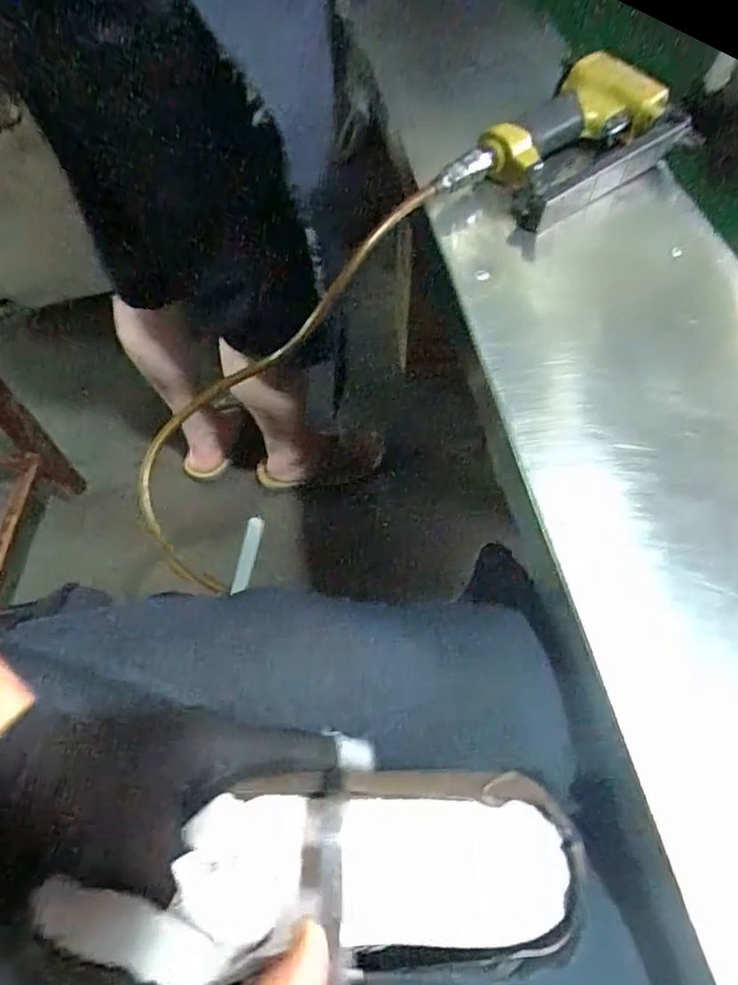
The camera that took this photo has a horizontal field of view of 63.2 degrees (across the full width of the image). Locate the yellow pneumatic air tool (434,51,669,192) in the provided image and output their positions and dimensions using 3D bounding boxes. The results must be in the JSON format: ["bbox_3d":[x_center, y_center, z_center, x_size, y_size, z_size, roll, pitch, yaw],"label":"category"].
[{"bbox_3d":[0.184,-0.331,0.538,0.102,0.044,0.288,37,65,21],"label":"yellow pneumatic air tool"}]

